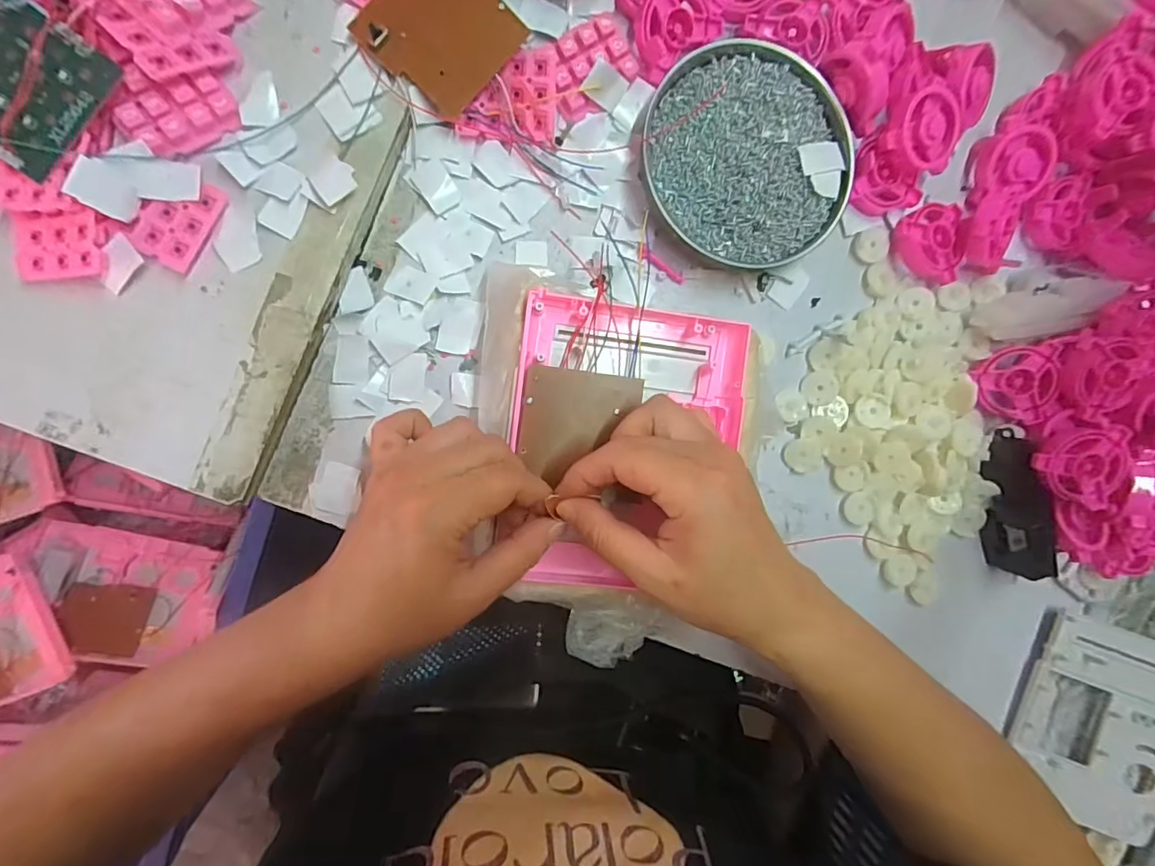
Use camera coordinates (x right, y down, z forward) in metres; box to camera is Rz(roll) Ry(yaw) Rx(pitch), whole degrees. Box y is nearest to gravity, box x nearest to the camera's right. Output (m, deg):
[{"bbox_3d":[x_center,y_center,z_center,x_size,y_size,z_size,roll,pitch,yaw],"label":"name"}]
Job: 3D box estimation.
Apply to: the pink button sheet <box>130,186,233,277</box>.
[{"bbox_3d":[-0.219,-0.117,0.292,0.034,0.008,0.049,30,88,-8],"label":"pink button sheet"}]

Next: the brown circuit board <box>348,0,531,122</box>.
[{"bbox_3d":[-0.078,-0.229,0.303,0.070,0.006,0.071,41,98,-18],"label":"brown circuit board"}]

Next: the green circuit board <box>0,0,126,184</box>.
[{"bbox_3d":[-0.280,-0.176,0.262,0.070,0.007,0.071,36,87,-8],"label":"green circuit board"}]

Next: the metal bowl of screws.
[{"bbox_3d":[0.108,-0.175,0.340,0.120,0.022,0.134,-41,97,-4],"label":"metal bowl of screws"}]

